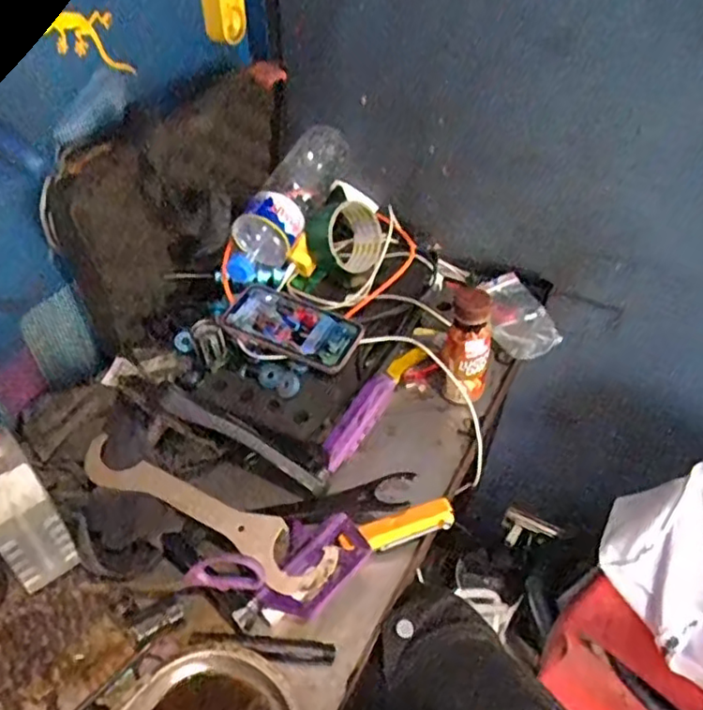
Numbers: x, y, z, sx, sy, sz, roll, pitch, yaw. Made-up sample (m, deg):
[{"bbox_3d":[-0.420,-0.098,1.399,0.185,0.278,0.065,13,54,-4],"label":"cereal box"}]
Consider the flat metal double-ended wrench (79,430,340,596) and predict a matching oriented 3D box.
[{"bbox_3d":[-0.142,0.147,0.609,0.272,0.013,0.053,25,63,15],"label":"flat metal double-ended wrench"}]

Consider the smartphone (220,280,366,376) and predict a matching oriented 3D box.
[{"bbox_3d":[-0.070,-0.036,0.734,0.161,0.014,0.087,23,52,14],"label":"smartphone"}]

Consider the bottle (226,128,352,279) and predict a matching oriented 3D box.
[{"bbox_3d":[-0.085,-0.191,0.825,0.085,0.080,0.269,12,47,11],"label":"bottle"}]

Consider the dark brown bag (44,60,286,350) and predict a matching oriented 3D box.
[{"bbox_3d":[-0.176,-0.176,0.735,0.091,0.229,0.321,21,49,18],"label":"dark brown bag"}]

